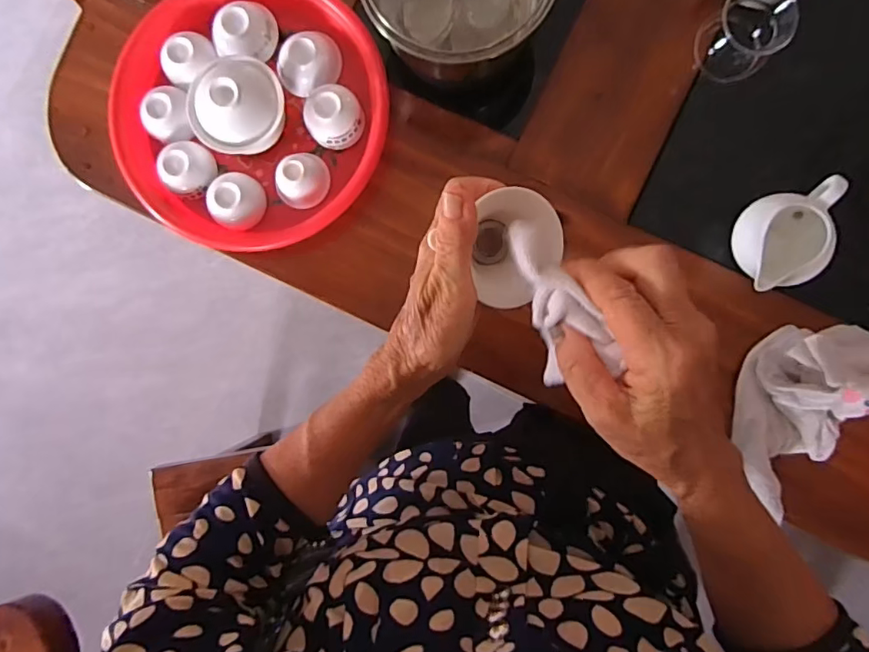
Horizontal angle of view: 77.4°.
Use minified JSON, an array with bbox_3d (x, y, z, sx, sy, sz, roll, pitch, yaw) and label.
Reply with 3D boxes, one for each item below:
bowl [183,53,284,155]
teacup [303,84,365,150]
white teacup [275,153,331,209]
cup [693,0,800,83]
[{"bbox_3d":[-0.178,-0.199,0.488,0.082,0.053,0.082,0,88,3],"label":"bowl"},{"bbox_3d":[-0.094,-0.196,0.502,0.052,0.029,0.052,0,88,3],"label":"teacup"},{"bbox_3d":[-0.124,-0.137,0.506,0.050,0.028,0.044,-44,87,1],"label":"white teacup"},{"bbox_3d":[0.276,-0.262,0.477,0.063,0.052,0.073,41,90,3],"label":"cup"}]

